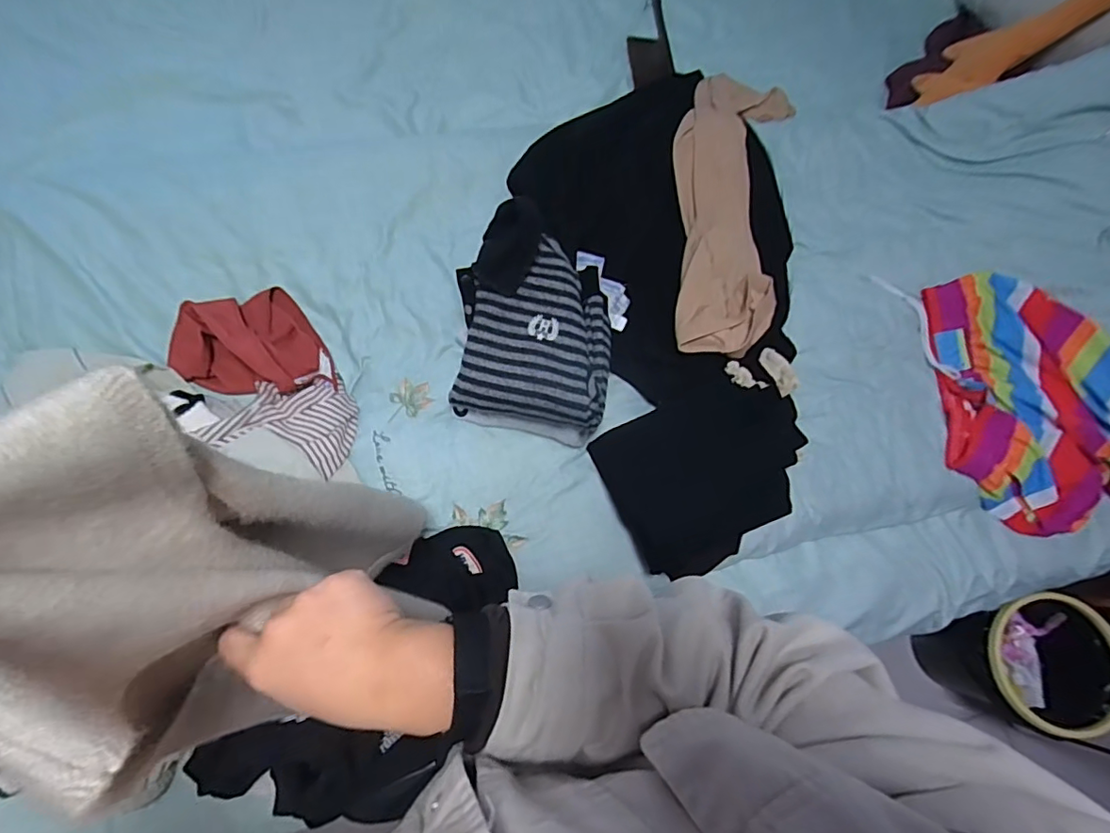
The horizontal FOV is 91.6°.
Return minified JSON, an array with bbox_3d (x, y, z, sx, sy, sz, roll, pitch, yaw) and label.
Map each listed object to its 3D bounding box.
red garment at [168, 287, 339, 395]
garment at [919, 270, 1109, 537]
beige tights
[{"bbox_3d":[-0.502,-0.107,0.864,0.216,0.086,0.213,1,74,-3],"label":"red garment"},{"bbox_3d":[0.861,-0.037,0.925,0.397,0.182,0.450,-12,74,-6],"label":"garment"},{"bbox_3d":[0.320,-0.406,1.012,0.217,0.050,0.681,12,70,3],"label":"beige tights"}]

